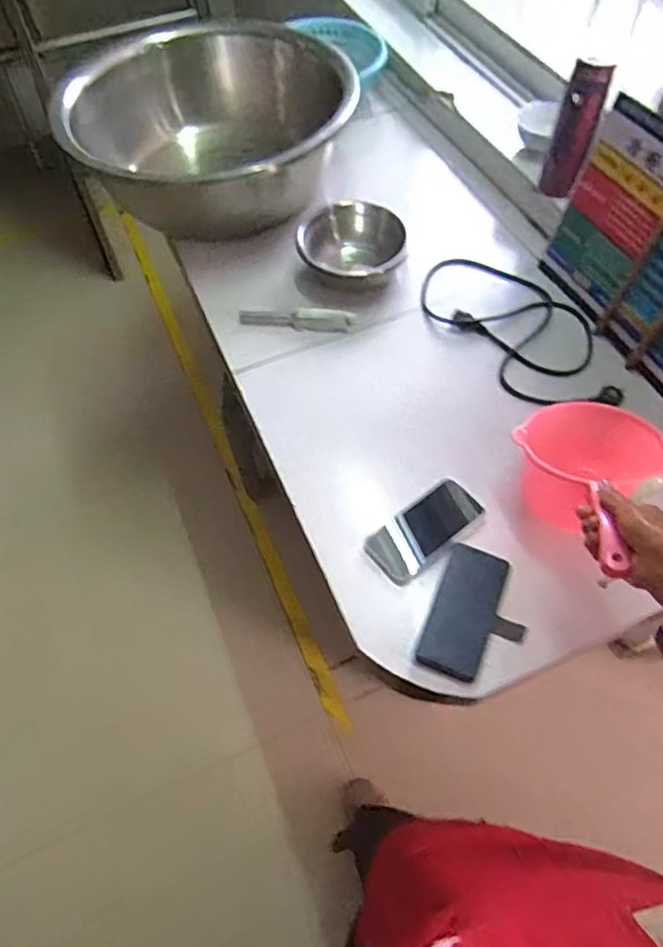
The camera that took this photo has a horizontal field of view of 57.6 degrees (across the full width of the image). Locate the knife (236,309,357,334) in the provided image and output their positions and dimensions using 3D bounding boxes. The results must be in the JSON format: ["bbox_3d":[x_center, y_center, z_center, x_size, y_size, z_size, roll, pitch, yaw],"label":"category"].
[{"bbox_3d":[-0.061,-0.267,1.044,0.196,0.026,0.036,5,59,5],"label":"knife"}]

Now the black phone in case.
[{"bbox_3d":[0.185,0.179,0.765,0.115,0.016,0.167,17,62,13],"label":"black phone in case"}]

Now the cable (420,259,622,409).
[{"bbox_3d":[0.331,-0.256,1.012,0.223,0.040,0.405,-32,63,-16],"label":"cable"}]

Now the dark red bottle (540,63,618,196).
[{"bbox_3d":[0.409,-0.572,1.024,0.063,0.216,0.079,17,61,12],"label":"dark red bottle"}]

